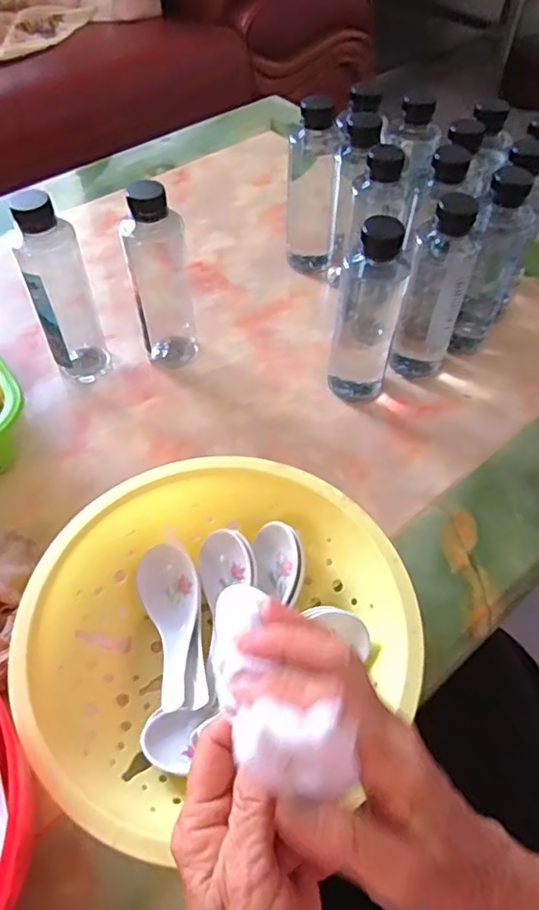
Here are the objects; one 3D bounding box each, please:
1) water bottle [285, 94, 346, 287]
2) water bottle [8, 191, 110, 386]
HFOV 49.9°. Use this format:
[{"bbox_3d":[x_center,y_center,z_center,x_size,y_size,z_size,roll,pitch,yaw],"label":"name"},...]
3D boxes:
[{"bbox_3d":[0.046,-0.275,0.615,0.056,0.171,0.045,6,55,4],"label":"water bottle"},{"bbox_3d":[-0.184,-0.142,0.519,0.052,0.184,0.042,-18,57,-13],"label":"water bottle"}]

